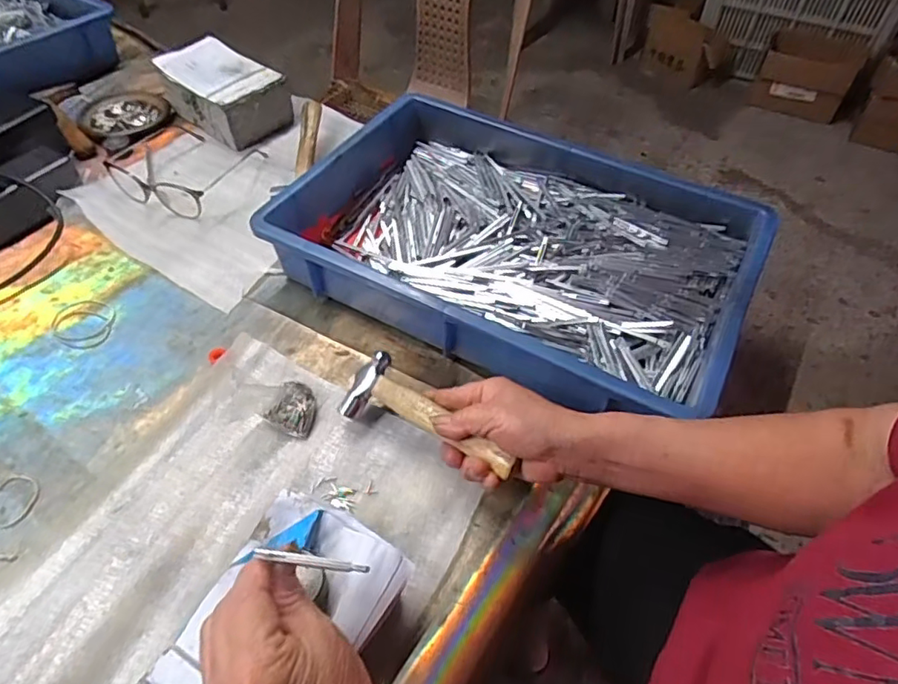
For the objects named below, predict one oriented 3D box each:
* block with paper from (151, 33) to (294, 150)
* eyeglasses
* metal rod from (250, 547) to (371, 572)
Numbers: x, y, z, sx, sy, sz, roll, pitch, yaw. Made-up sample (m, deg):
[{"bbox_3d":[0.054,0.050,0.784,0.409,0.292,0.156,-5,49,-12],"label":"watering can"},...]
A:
[{"bbox_3d":[-0.297,-0.331,0.758,0.158,0.076,0.097,30,56,21],"label":"block with paper"},{"bbox_3d":[-0.322,-0.224,0.697,0.161,0.042,0.156,17,53,12],"label":"eyeglasses"},{"bbox_3d":[-0.070,0.112,0.294,0.058,0.004,0.005,13,51,-5],"label":"metal rod"}]

